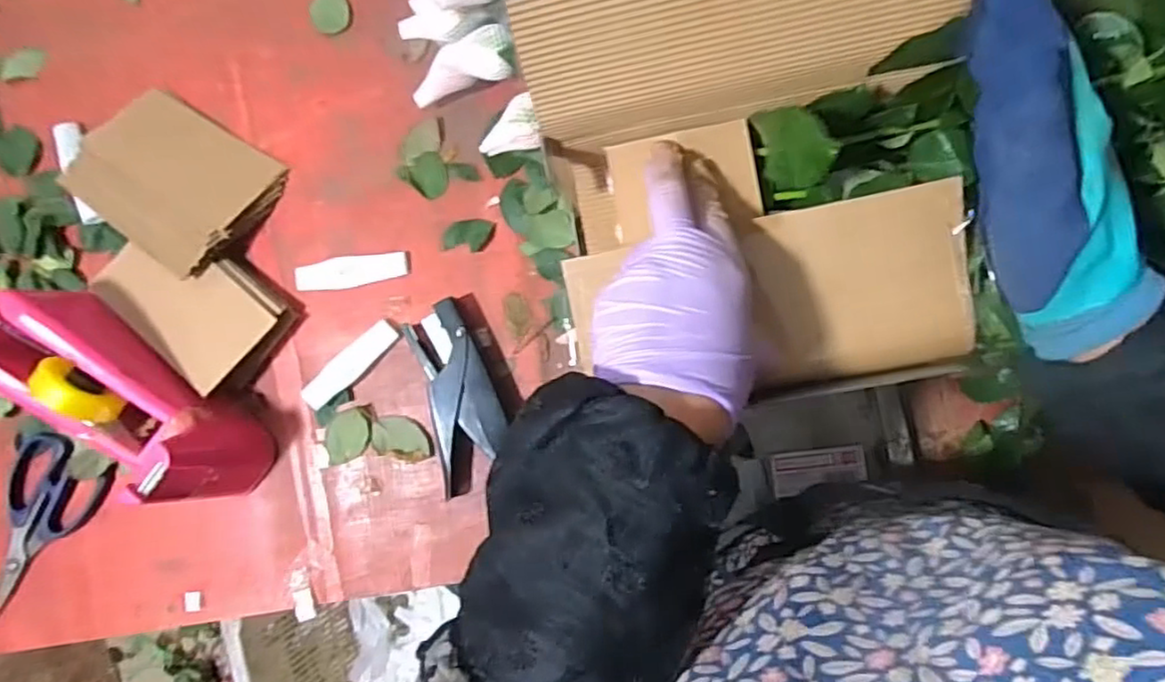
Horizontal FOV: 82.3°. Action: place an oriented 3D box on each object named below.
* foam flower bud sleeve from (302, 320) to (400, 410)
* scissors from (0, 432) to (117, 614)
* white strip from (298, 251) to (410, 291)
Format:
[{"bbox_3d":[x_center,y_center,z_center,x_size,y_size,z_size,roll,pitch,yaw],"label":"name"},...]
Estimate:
[{"bbox_3d":[-0.189,0.018,0.540,0.088,0.011,0.025,-42,84,3],"label":"foam flower bud sleeve"},{"bbox_3d":[-0.464,0.152,0.558,0.078,0.022,0.151,35,92,7],"label":"scissors"},{"bbox_3d":[-0.187,-0.057,0.543,0.091,0.012,0.026,-5,87,6],"label":"white strip"}]

